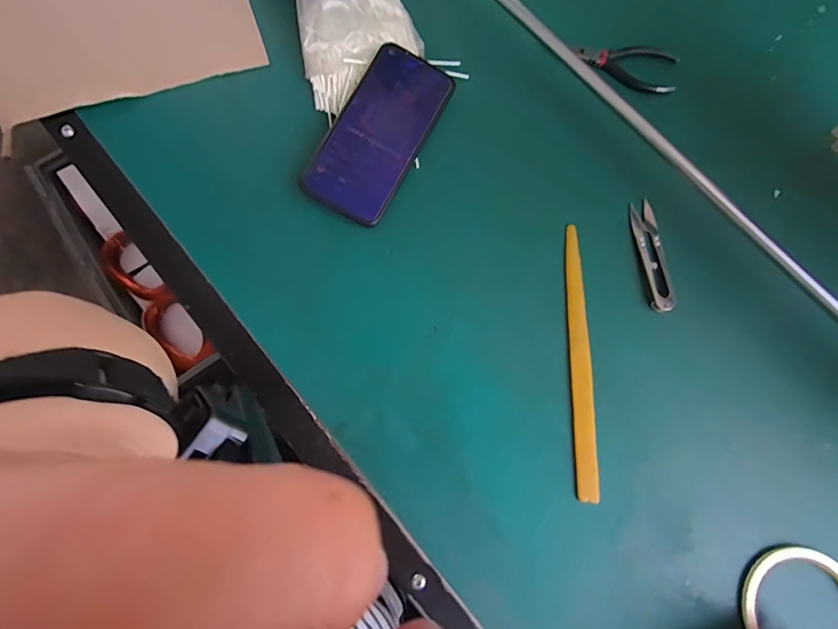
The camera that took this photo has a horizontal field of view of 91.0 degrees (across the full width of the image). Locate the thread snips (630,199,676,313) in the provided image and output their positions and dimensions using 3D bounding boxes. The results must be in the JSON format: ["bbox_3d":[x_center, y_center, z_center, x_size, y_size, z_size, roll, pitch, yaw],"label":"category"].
[{"bbox_3d":[0.205,-0.052,0.362,0.022,0.007,0.099,-6,79,-2],"label":"thread snips"}]

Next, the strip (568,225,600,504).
[{"bbox_3d":[0.135,0.035,0.344,0.015,0.005,0.224,1,79,-1],"label":"strip"}]

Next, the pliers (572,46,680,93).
[{"bbox_3d":[0.203,-0.248,0.404,0.101,0.011,0.051,10,79,1],"label":"pliers"}]

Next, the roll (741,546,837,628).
[{"bbox_3d":[0.292,0.223,0.312,0.094,0.009,0.086,0,79,-1],"label":"roll"}]

